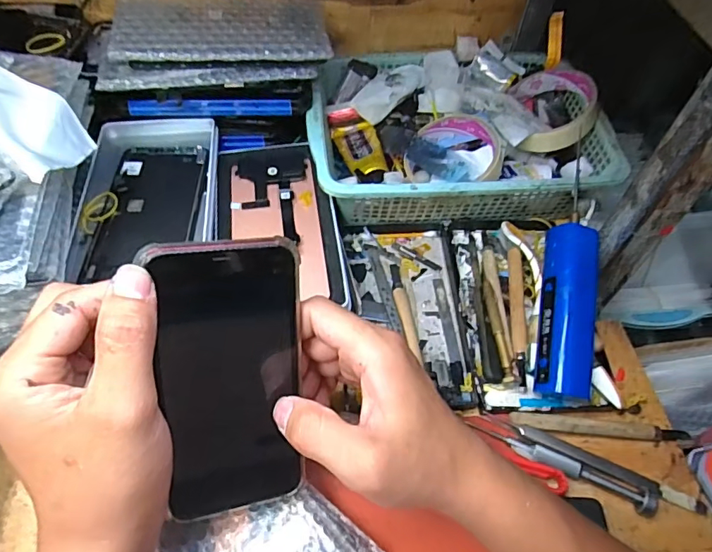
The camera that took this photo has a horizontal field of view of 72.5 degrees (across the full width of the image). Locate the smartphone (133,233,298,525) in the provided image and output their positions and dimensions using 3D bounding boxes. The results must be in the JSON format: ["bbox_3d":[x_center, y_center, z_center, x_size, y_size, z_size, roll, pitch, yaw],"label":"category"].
[{"bbox_3d":[-0.064,0.058,0.257,0.070,0.011,0.157,-7,106,-21],"label":"smartphone"}]

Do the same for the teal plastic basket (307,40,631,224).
[{"bbox_3d":[0.092,-0.141,0.467,0.262,0.066,0.187,-3,56,-4],"label":"teal plastic basket"}]

